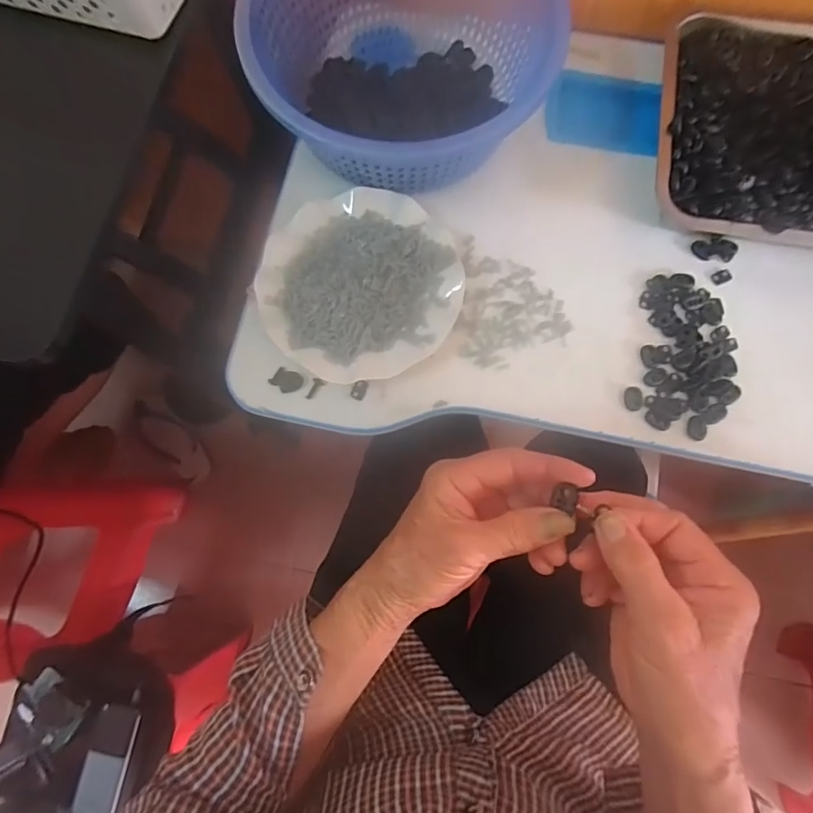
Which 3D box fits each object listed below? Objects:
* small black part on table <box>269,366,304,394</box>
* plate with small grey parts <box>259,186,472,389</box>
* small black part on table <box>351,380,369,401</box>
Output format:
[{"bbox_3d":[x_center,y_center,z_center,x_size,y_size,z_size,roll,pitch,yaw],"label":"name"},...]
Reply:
[{"bbox_3d":[-0.109,-0.024,0.455,0.026,0.004,0.022,31,79,7],"label":"small black part on table"},{"bbox_3d":[-0.043,-0.115,0.459,0.180,0.037,0.182,0,77,1],"label":"plate with small grey parts"},{"bbox_3d":[-0.043,-0.016,0.452,0.012,0.004,0.019,18,78,5],"label":"small black part on table"}]

